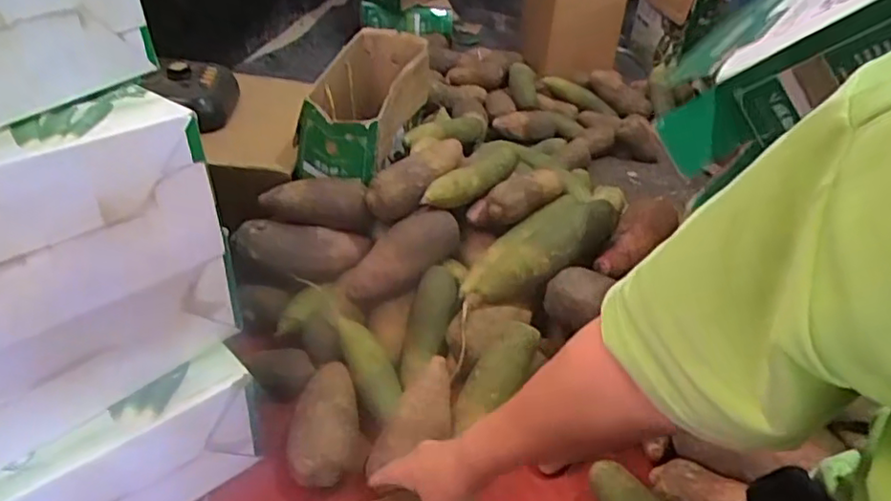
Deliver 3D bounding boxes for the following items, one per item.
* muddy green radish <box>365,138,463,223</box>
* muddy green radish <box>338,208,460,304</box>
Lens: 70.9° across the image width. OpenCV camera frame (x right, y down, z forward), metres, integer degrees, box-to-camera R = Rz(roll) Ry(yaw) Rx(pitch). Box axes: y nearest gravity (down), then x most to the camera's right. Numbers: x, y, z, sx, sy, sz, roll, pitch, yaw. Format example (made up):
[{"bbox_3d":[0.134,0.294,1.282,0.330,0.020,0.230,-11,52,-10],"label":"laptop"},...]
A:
[{"bbox_3d":[-0.040,-0.102,0.907,0.077,0.070,0.162,21,40,22],"label":"muddy green radish"},{"bbox_3d":[-0.061,0.011,0.860,0.181,0.067,0.056,-36,44,0],"label":"muddy green radish"}]

